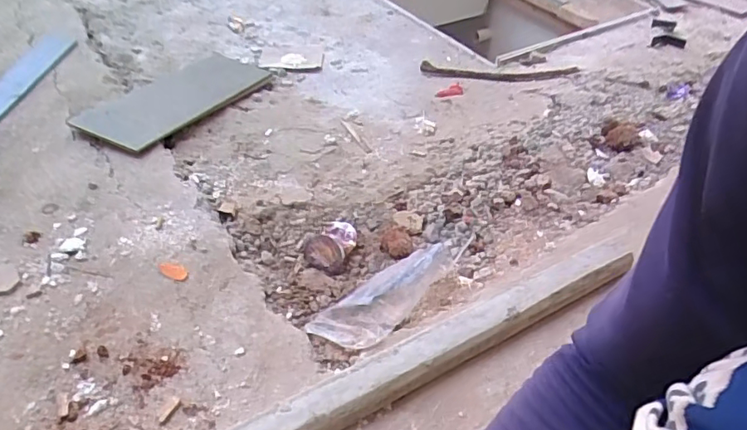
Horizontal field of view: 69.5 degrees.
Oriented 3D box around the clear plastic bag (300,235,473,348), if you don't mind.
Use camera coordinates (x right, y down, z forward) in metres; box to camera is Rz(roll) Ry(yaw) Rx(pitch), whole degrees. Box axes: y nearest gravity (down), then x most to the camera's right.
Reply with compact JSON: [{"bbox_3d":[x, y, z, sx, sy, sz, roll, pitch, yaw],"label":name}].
[{"bbox_3d":[0.042,0.106,0.855,0.096,0.030,0.301,35,50,29],"label":"clear plastic bag"}]

